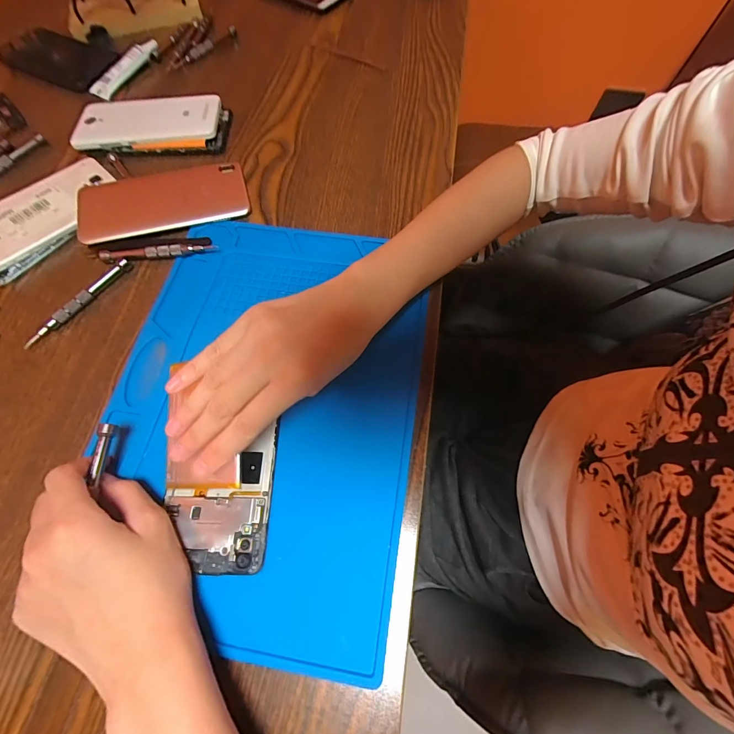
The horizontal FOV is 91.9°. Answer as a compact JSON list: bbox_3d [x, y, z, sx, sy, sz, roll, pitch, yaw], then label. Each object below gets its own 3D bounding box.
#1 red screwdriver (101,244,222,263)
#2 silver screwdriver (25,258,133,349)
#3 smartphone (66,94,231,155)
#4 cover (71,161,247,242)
[{"bbox_3d":[-0.189,-0.104,0.320,0.104,0.009,0.012,-5,67,-2],"label":"red screwdriver"},{"bbox_3d":[-0.245,-0.056,0.304,0.010,0.012,0.102,34,72,13],"label":"silver screwdriver"},{"bbox_3d":[-0.234,-0.266,0.387,0.157,0.016,0.075,-1,67,0],"label":"smartphone"},{"bbox_3d":[-0.195,-0.160,0.341,0.152,0.014,0.073,-16,68,-6],"label":"cover"}]

